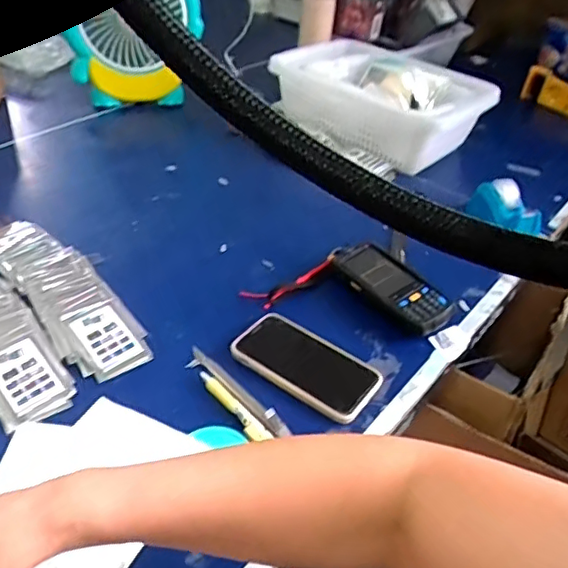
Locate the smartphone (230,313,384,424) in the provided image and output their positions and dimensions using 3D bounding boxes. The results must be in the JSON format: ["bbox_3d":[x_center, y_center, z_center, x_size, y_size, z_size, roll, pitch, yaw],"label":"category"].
[{"bbox_3d":[0.024,0.080,0.614,0.150,0.012,0.082,28,42,26],"label":"smartphone"}]

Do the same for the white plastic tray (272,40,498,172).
[{"bbox_3d":[0.178,-0.333,1.083,0.368,0.106,0.285,23,40,22],"label":"white plastic tray"}]

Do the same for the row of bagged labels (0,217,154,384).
[{"bbox_3d":[-0.273,-0.010,0.688,0.086,0.025,0.342,-25,46,-34],"label":"row of bagged labels"}]

